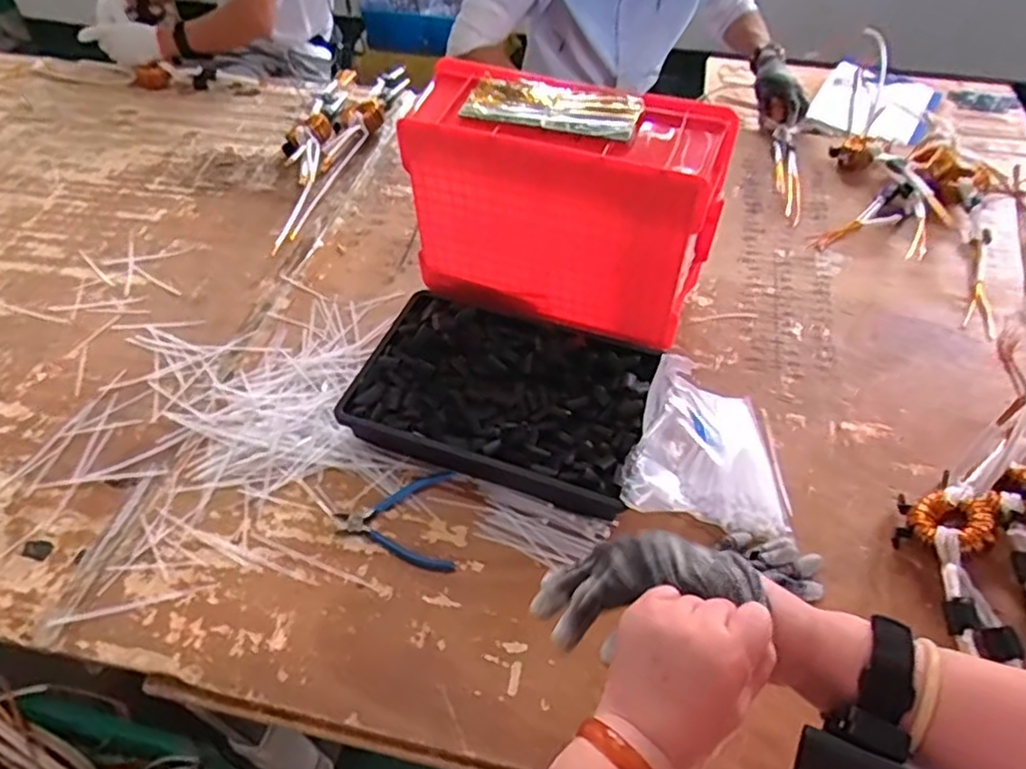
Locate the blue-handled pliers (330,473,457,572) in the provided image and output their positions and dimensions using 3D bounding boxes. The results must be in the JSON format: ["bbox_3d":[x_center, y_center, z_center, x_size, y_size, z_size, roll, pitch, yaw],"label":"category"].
[{"bbox_3d":[-0.136,0.162,0.781,0.131,0.007,0.129,-3,50,-4],"label":"blue-handled pliers"}]

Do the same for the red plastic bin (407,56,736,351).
[{"bbox_3d":[0.068,-0.232,0.926,0.391,0.297,0.147,17,51,12],"label":"red plastic bin"}]

